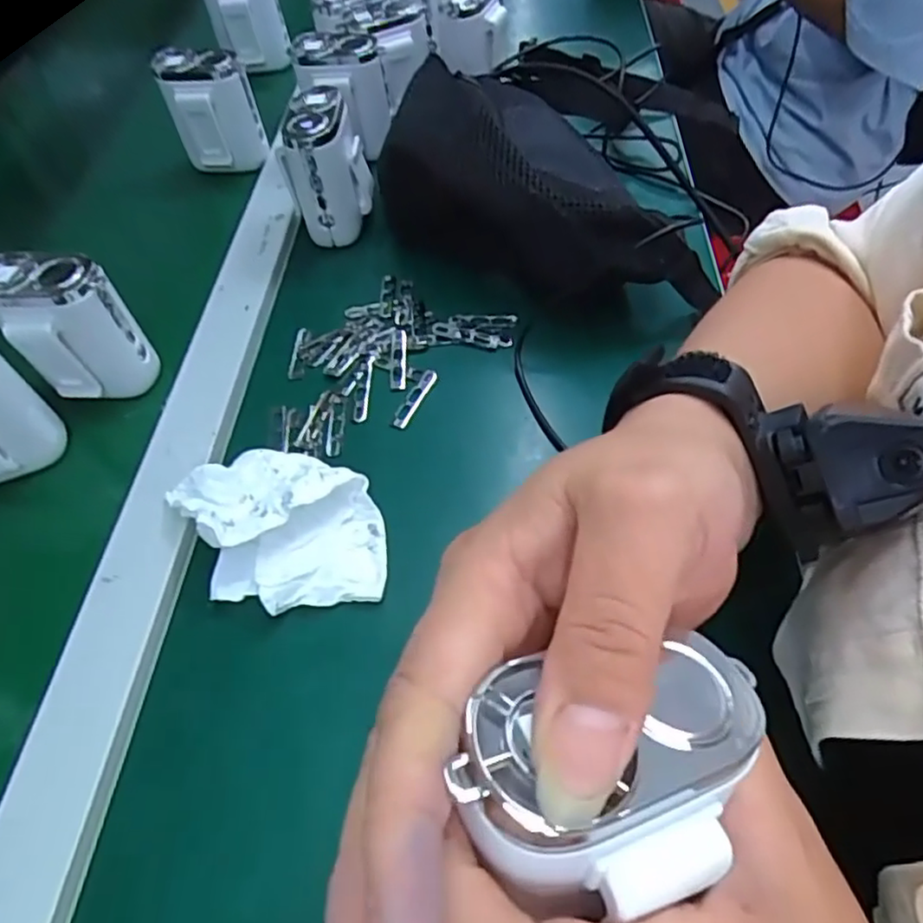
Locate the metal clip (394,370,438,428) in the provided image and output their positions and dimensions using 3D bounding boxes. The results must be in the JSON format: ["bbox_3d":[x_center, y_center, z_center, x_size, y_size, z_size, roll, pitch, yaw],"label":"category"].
[{"bbox_3d":[-0.027,-0.037,0.379,0.010,0.006,0.042,21,58,18],"label":"metal clip"}]

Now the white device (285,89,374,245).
[{"bbox_3d":[-0.093,-0.204,0.455,0.052,0.083,0.060,-12,54,-3],"label":"white device"}]

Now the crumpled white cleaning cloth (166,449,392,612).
[{"bbox_3d":[-0.088,0.028,0.321,0.084,0.025,0.106,-27,56,-14],"label":"crumpled white cleaning cloth"}]

